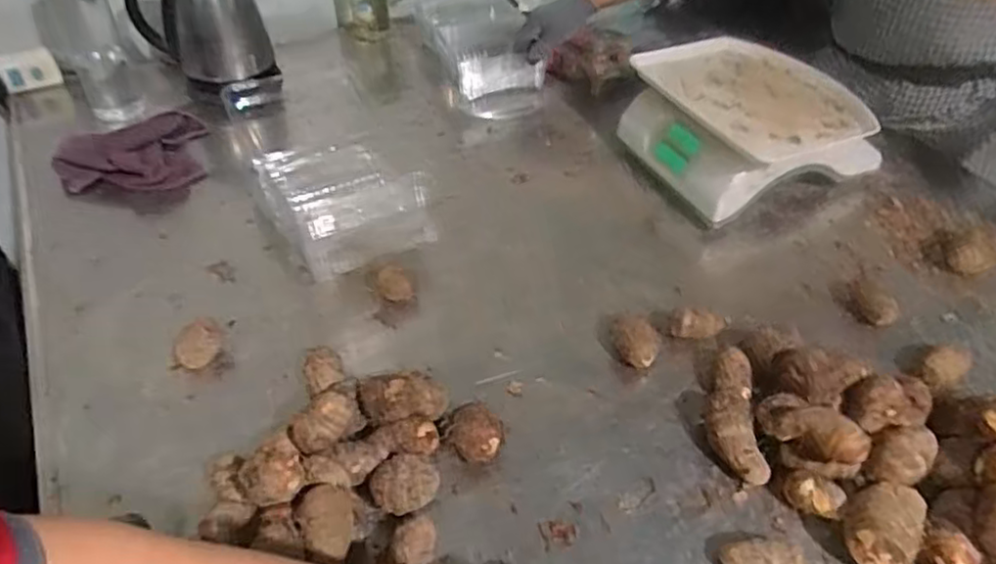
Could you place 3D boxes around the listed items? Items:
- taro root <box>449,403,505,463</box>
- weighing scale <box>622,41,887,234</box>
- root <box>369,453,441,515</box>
[{"bbox_3d":[-0.020,0.145,0.632,0.048,0.053,0.046,2,46,-2],"label":"taro root"},{"bbox_3d":[0.353,-0.228,0.948,0.288,0.108,0.288,-16,48,-18],"label":"weighing scale"},{"bbox_3d":[-0.081,0.182,0.590,0.058,0.043,0.046,3,45,1],"label":"root"}]

